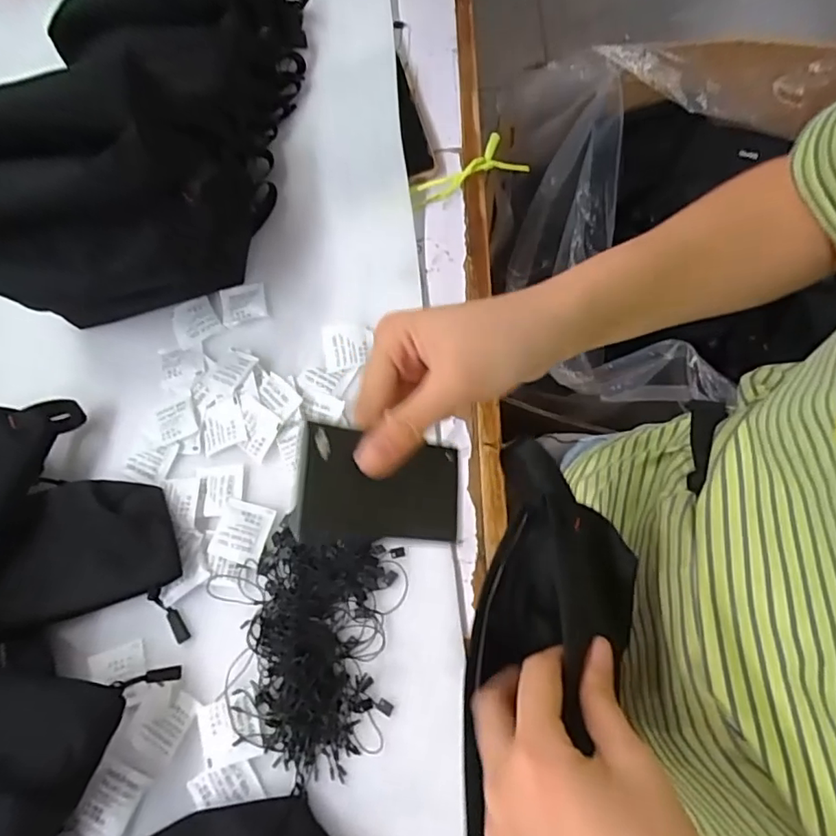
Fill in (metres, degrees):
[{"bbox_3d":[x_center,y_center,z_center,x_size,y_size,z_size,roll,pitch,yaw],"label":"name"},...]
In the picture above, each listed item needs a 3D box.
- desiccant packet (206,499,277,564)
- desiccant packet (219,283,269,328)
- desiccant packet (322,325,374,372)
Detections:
[{"bbox_3d":[-0.131,0.084,0.408,0.040,0.006,0.043,16,72,12],"label":"desiccant packet"},{"bbox_3d":[-0.154,-0.101,0.483,0.040,0.005,0.039,-14,69,1],"label":"desiccant packet"},{"bbox_3d":[-0.058,-0.059,0.452,0.040,0.011,0.038,-7,69,4],"label":"desiccant packet"}]

